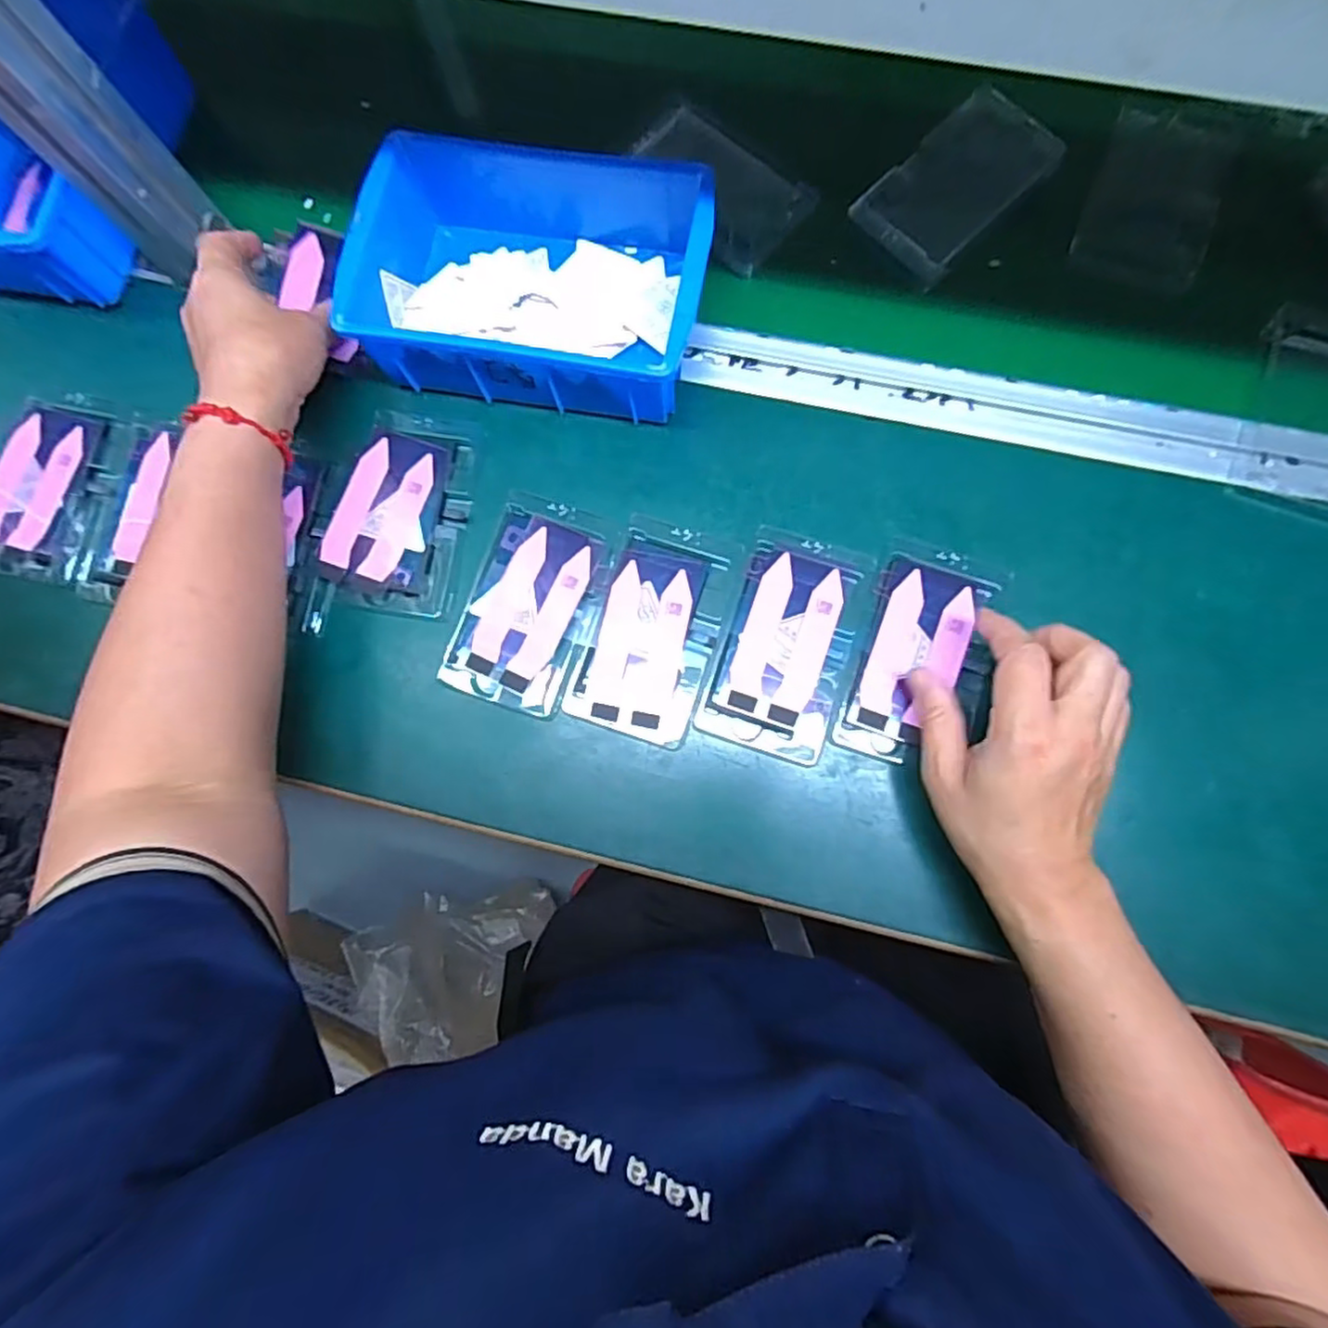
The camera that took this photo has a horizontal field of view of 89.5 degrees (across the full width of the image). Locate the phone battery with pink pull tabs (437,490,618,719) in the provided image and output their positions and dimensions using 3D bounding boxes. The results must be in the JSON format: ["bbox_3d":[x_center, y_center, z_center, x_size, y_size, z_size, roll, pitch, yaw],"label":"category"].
[{"bbox_3d":[-0.080,-0.037,0.402,0.077,0.007,0.126,20,83,5],"label":"phone battery with pink pull tabs"}]

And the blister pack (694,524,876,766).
[{"bbox_3d":[0.071,-0.012,0.388,0.072,0.008,0.129,18,83,5],"label":"blister pack"}]

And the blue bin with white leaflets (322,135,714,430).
[{"bbox_3d":[-0.075,-0.241,0.407,0.202,0.059,0.156,11,82,4],"label":"blue bin with white leaflets"}]

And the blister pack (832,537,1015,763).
[{"bbox_3d":[0.148,-0.006,0.381,0.071,0.014,0.126,18,83,5],"label":"blister pack"}]

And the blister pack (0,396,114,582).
[{"bbox_3d":[-0.399,-0.113,0.430,0.068,0.010,0.113,12,82,4],"label":"blister pack"}]

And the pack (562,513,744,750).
[{"bbox_3d":[-0.006,-0.021,0.394,0.074,0.005,0.129,17,83,5],"label":"pack"}]

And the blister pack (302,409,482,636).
[{"bbox_3d":[-0.168,-0.090,0.415,0.093,0.004,0.139,8,82,4],"label":"blister pack"}]

